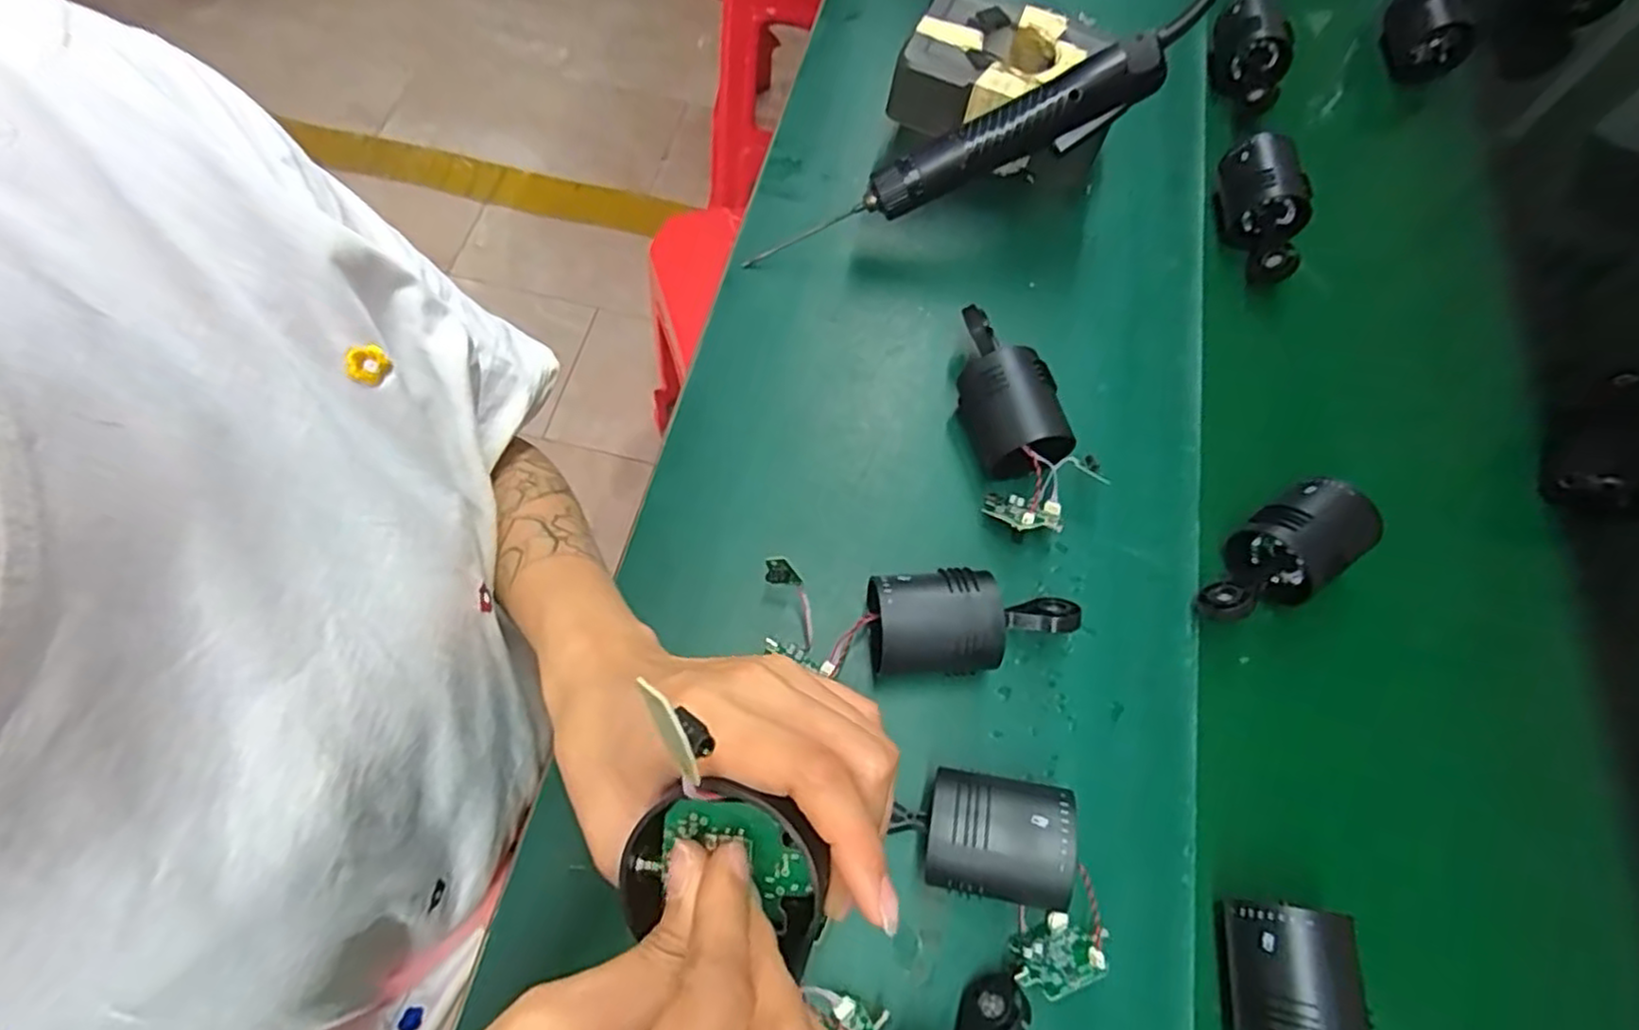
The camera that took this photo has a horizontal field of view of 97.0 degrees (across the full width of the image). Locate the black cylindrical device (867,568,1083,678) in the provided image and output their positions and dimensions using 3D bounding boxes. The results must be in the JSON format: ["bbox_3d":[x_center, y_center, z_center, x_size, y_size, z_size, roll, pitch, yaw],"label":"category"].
[{"bbox_3d":[0.083,0.060,0.398,0.112,0.056,0.051,-4,67,-3],"label":"black cylindrical device"}]

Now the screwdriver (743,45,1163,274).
[{"bbox_3d":[0.086,-0.233,0.486,0.279,0.036,0.034,-21,67,13],"label":"screwdriver"}]

